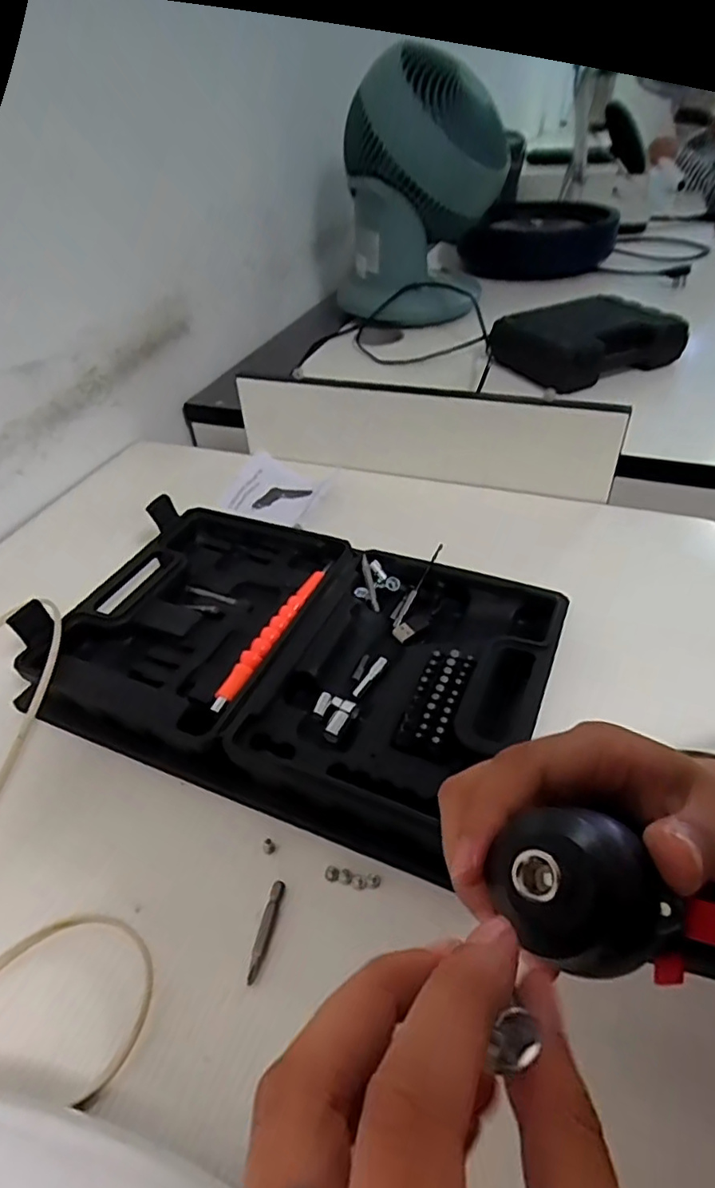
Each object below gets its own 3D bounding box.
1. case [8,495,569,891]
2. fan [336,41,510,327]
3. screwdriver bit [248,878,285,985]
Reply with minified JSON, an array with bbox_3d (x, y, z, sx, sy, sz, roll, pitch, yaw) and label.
[{"bbox_3d":[-0.044,0.037,0.432,0.347,0.057,0.230,11,40,21],"label":"case"},{"bbox_3d":[0.100,-0.617,0.932,0.259,0.322,0.258,0,42,4],"label":"fan"},{"bbox_3d":[-0.048,0.170,0.302,0.007,0.006,0.047,8,43,12],"label":"screwdriver bit"}]

